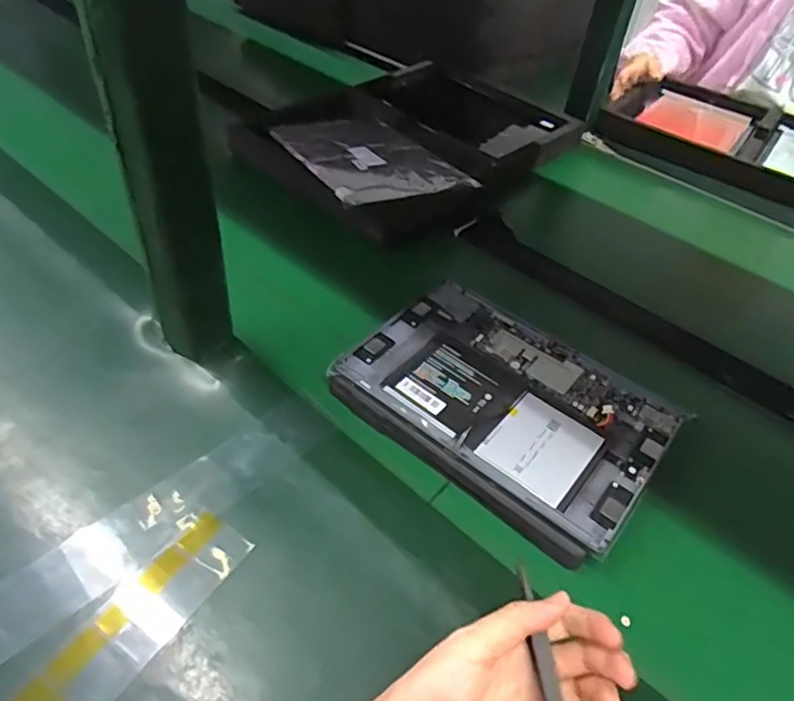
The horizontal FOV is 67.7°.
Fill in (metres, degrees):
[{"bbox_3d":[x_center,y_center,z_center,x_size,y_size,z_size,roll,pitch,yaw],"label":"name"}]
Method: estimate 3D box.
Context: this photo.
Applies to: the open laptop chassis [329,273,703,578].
[{"bbox_3d":[0.092,0.038,0.496,0.247,0.016,0.183,32,55,23],"label":"open laptop chassis"}]

